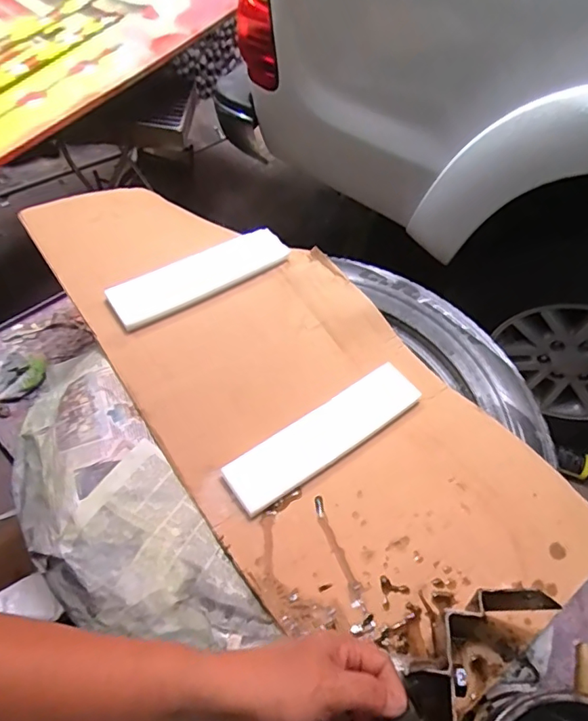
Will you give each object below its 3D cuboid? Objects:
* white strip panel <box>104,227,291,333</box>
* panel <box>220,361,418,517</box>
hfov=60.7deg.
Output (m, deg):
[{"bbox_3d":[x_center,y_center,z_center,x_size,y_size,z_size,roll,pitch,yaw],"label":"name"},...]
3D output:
[{"bbox_3d":[-0.143,-0.135,0.780,0.288,0.014,0.083,-29,69,-25],"label":"white strip panel"},{"bbox_3d":[0.045,0.095,0.672,0.292,0.014,0.073,-30,63,-22],"label":"panel"}]

